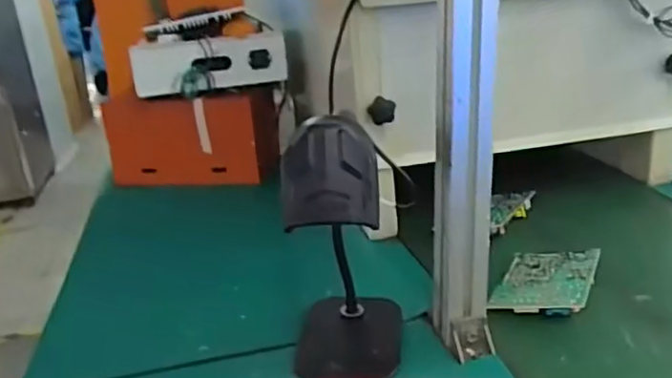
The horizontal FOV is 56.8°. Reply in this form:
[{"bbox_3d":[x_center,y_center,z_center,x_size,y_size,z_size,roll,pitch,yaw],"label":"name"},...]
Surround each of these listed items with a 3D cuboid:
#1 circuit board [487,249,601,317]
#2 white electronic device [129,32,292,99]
[{"bbox_3d":[0.236,0.105,0.696,0.096,0.019,0.124,-5,19,32],"label":"circuit board"},{"bbox_3d":[-0.213,-0.213,1.064,0.250,0.086,0.066,-16,24,-25],"label":"white electronic device"}]

